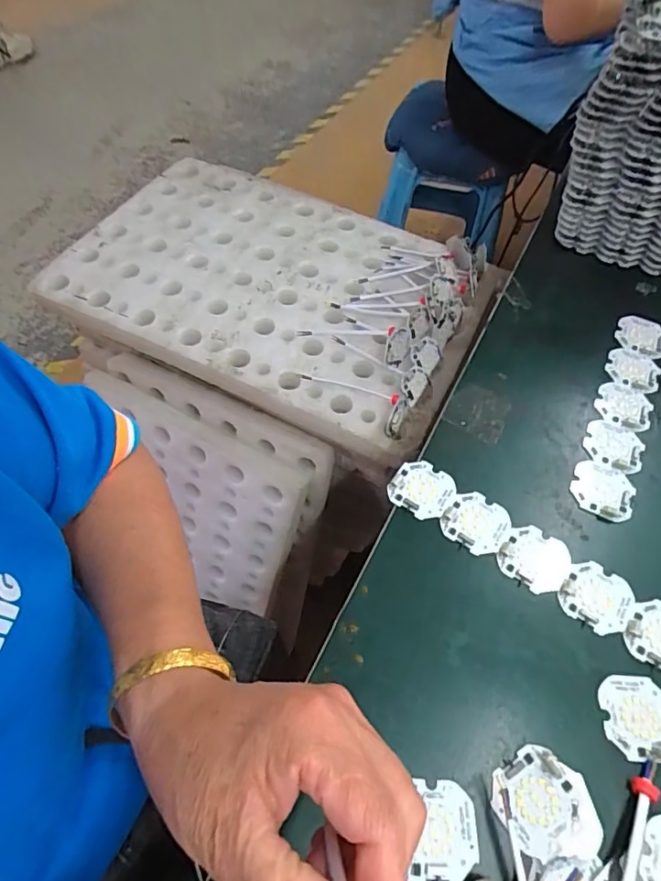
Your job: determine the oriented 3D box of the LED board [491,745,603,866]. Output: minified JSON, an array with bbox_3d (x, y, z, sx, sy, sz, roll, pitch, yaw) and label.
[{"bbox_3d":[0.125,0.211,0.300,0.048,0.007,0.057,-38,66,-24],"label":"LED board"}]

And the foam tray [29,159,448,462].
[{"bbox_3d":[-0.081,-0.224,0.726,0.540,0.039,0.377,24,59,13],"label":"foam tray"}]

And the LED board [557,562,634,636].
[{"bbox_3d":[0.189,0.110,0.369,0.045,0.004,0.046,31,61,17],"label":"LED board"}]

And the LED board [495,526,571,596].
[{"bbox_3d":[0.151,0.086,0.385,0.047,0.004,0.047,32,61,17],"label":"LED board"}]

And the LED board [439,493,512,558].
[{"bbox_3d":[0.112,0.062,0.398,0.047,0.004,0.045,33,61,18],"label":"LED board"}]

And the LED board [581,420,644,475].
[{"bbox_3d":[0.240,0.003,0.441,0.047,0.004,0.046,25,59,13],"label":"LED board"}]

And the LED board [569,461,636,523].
[{"bbox_3d":[0.217,0.040,0.416,0.047,0.004,0.044,24,59,13],"label":"LED board"}]

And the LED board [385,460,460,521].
[{"bbox_3d":[0.074,0.039,0.413,0.049,0.004,0.046,31,61,17],"label":"LED board"}]

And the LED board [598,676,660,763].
[{"bbox_3d":[0.196,0.174,0.329,0.047,0.004,0.047,3,56,0],"label":"LED board"}]

